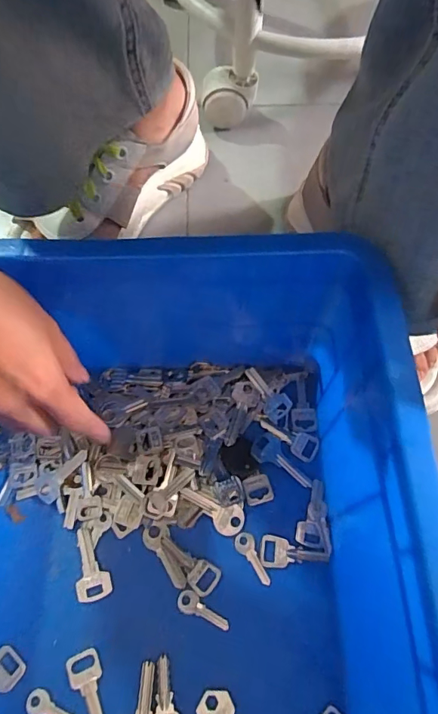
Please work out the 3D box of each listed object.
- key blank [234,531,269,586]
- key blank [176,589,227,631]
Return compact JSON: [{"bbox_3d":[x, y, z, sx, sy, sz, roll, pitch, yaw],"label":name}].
[{"bbox_3d":[0.025,0.145,0.330,0.014,0.004,0.038,-29,68,-11],"label":"key blank"},{"bbox_3d":[-0.010,0.174,0.314,0.038,0.004,0.014,23,68,11],"label":"key blank"}]

